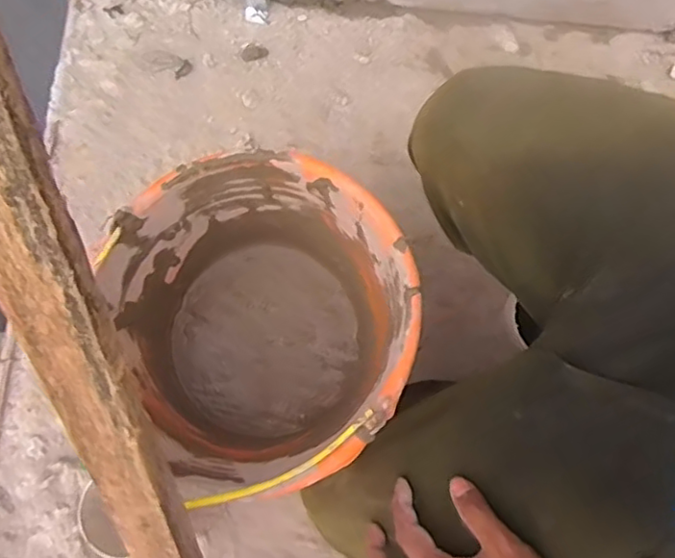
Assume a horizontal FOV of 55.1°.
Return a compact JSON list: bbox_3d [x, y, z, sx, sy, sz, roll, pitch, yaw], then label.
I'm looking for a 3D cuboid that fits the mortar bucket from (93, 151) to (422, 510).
[{"bbox_3d":[-0.069,0.051,0.661,0.271,0.229,0.286,0,79,0],"label":"mortar bucket"}]

